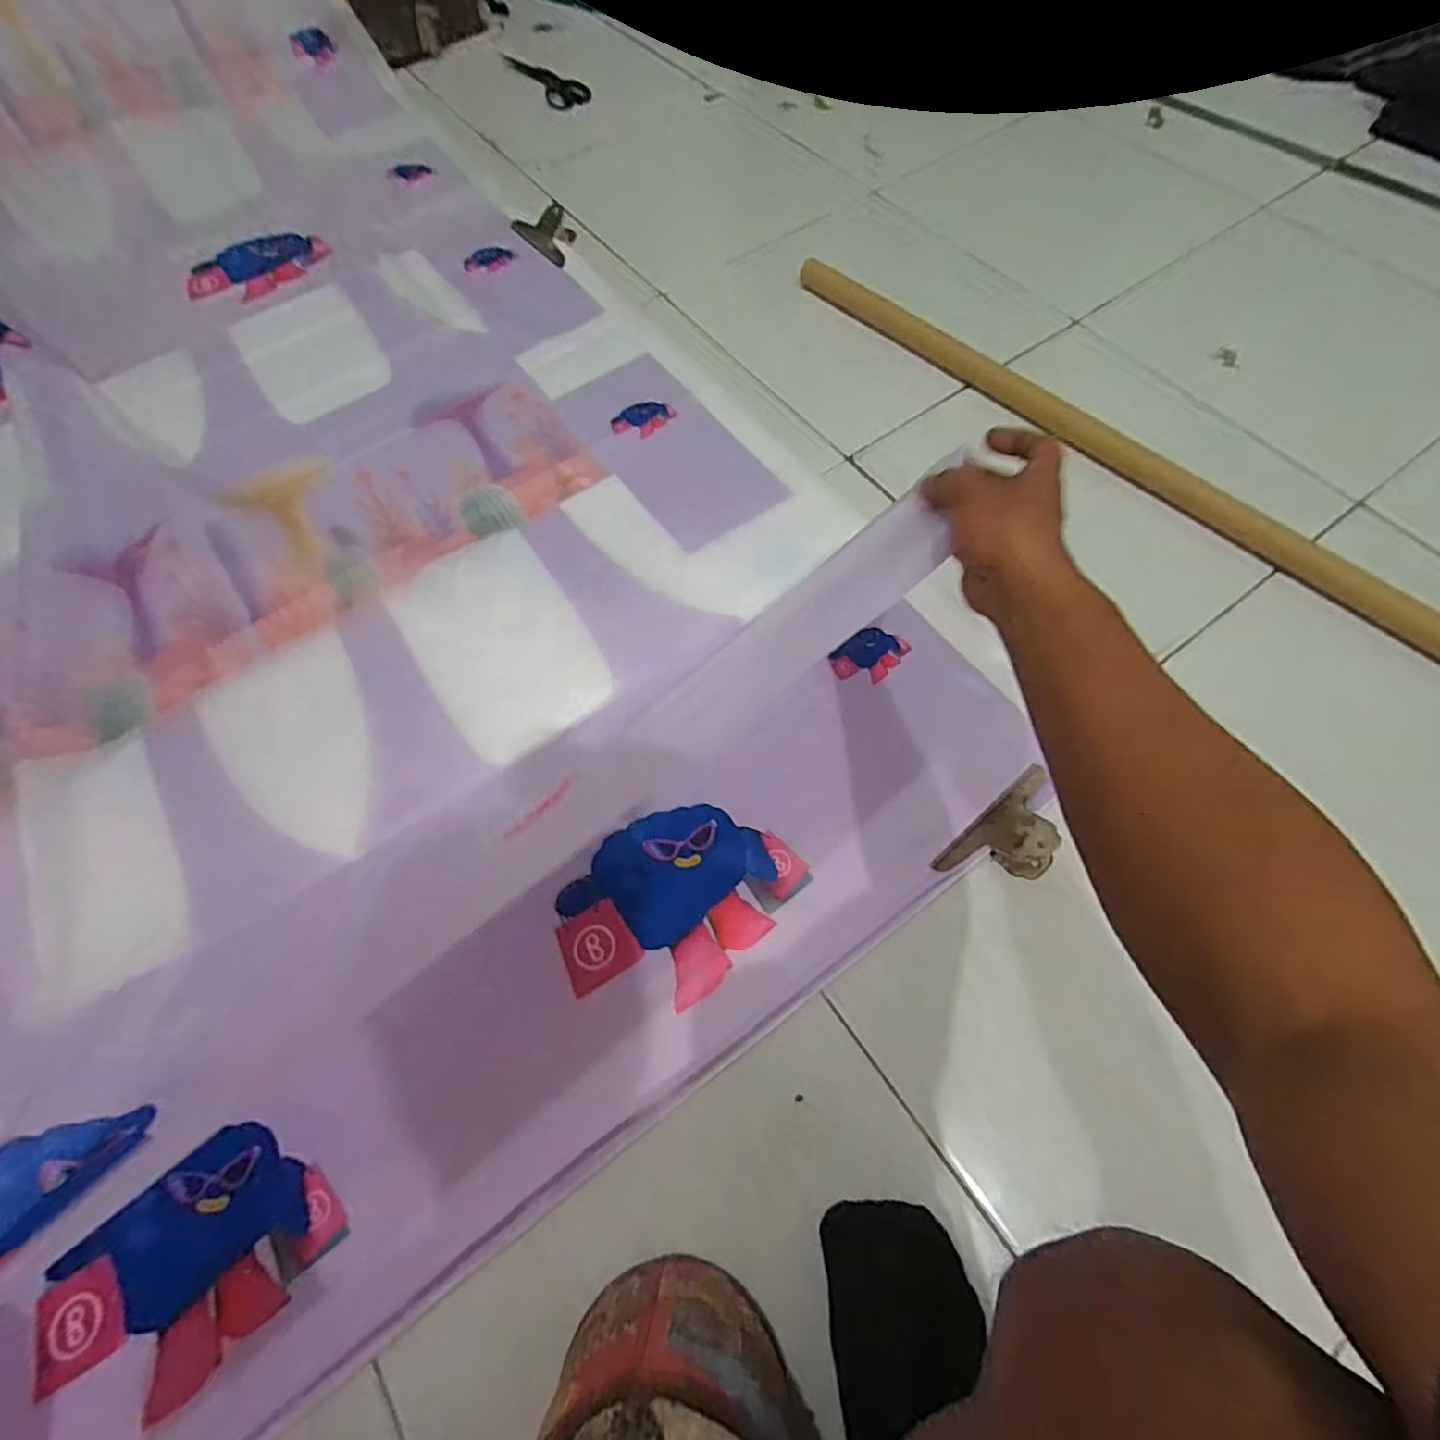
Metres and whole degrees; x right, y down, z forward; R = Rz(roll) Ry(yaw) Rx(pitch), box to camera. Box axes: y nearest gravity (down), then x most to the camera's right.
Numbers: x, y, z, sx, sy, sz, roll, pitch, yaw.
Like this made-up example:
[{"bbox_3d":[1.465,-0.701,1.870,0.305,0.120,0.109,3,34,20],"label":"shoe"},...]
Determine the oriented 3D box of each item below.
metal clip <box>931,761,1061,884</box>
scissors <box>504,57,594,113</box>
[{"bbox_3d":[0.256,0.104,0.545,0.124,0.025,0.067,-39,71,-13],"label":"metal clip"},{"bbox_3d":[-0.310,-1.144,1.116,0.072,0.017,0.197,-35,70,-12],"label":"scissors"}]

